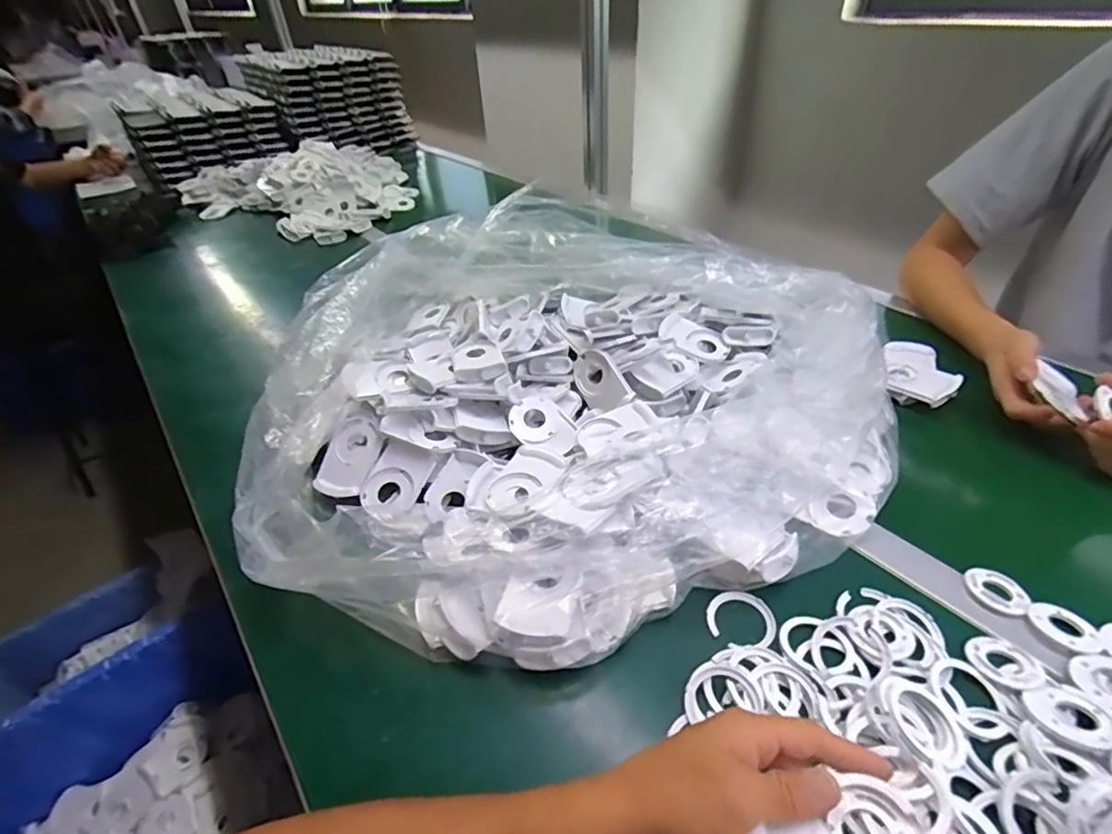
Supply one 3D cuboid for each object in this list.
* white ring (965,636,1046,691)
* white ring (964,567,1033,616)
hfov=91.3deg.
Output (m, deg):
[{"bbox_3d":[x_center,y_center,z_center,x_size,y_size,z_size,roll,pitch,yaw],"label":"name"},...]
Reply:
[{"bbox_3d":[0.321,0.175,0.389,0.040,0.008,0.043,-2,39,2],"label":"white ring"},{"bbox_3d":[0.356,0.139,0.437,0.036,0.007,0.043,-24,43,-23],"label":"white ring"}]

